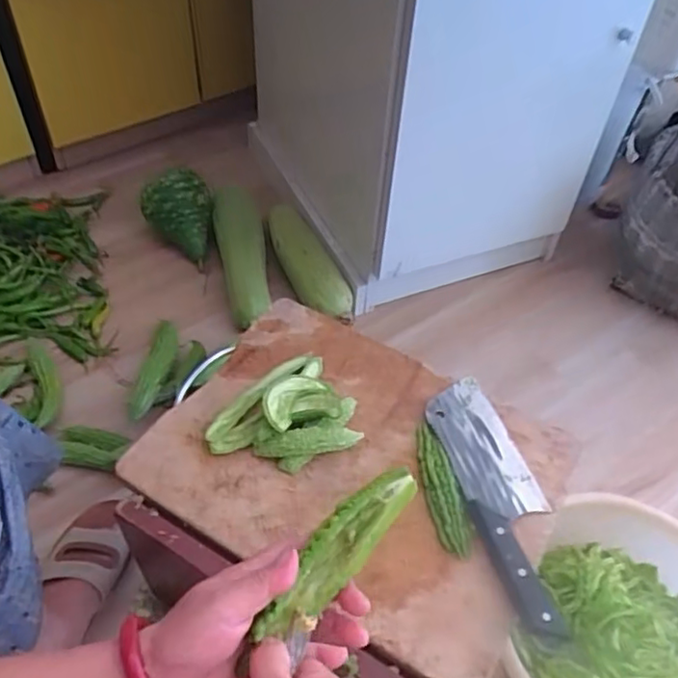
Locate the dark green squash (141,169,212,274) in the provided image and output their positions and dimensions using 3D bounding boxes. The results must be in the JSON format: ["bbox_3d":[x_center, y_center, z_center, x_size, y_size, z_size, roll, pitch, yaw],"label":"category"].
[{"bbox_3d":[-0.288,-0.210,1.154,0.122,0.140,0.132,-11,51,-13],"label":"dark green squash"}]

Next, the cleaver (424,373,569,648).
[{"bbox_3d":[0.161,0.153,0.623,0.080,0.016,0.265,-11,49,-13],"label":"cleaver"}]

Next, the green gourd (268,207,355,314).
[{"bbox_3d":[-0.064,-0.143,1.125,0.076,0.061,0.294,-20,53,-19],"label":"green gourd"}]

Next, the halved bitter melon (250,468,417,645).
[{"bbox_3d":[-0.001,0.136,0.404,0.030,0.025,0.132,37,76,26],"label":"halved bitter melon"}]

